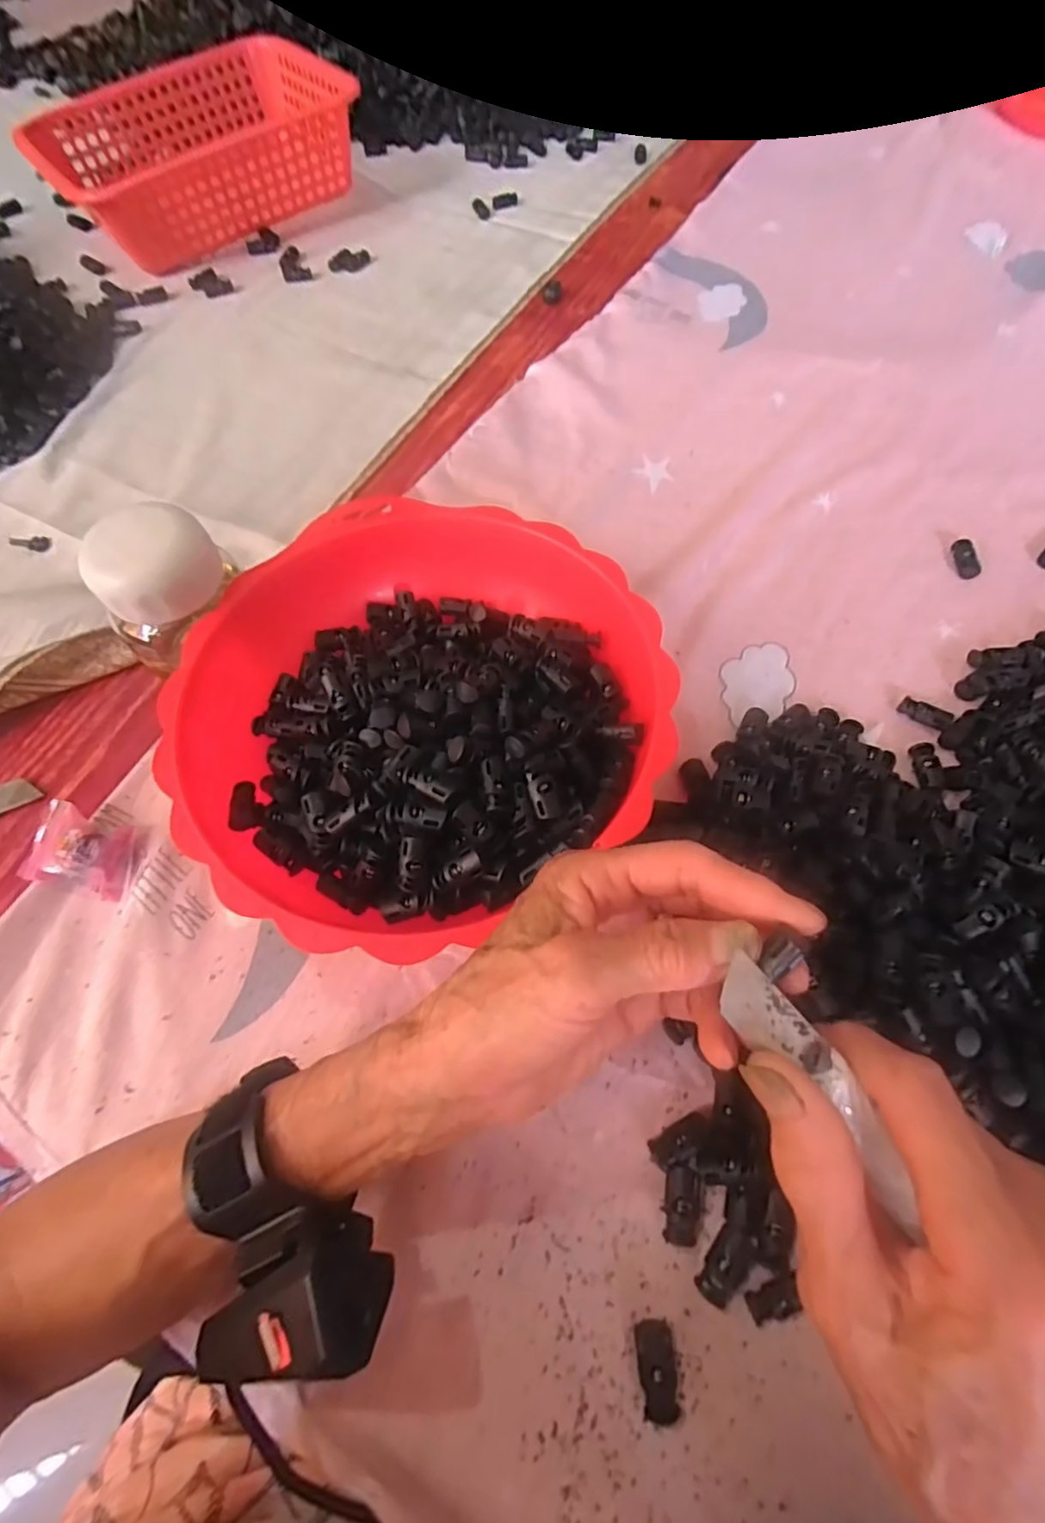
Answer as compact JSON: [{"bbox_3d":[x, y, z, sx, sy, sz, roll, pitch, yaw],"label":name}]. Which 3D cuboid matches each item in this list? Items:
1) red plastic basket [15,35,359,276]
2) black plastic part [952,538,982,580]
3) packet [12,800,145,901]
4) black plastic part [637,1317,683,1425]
[{"bbox_3d":[-0.323,-0.621,0.641,0.290,0.089,0.197,-37,66,-16],"label":"red plastic basket"},{"bbox_3d":[0.298,-0.137,0.416,0.013,0.008,0.030,-3,62,1],"label":"black plastic part"},{"bbox_3d":[-0.235,0.048,0.334,0.057,0.023,0.040,10,63,8],"label":"packet"},{"bbox_3d":[0.052,0.230,0.234,0.014,0.006,0.029,-4,62,0],"label":"black plastic part"}]

